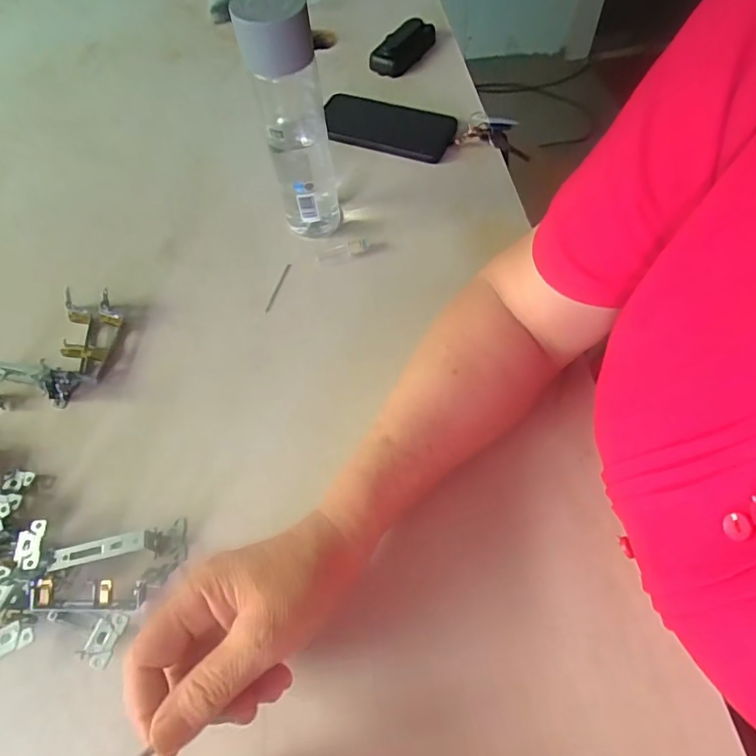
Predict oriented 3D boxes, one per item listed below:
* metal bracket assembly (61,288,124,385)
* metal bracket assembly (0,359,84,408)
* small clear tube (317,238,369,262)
[{"bbox_3d":[-0.262,-0.039,0.439,0.047,0.029,0.090,-10,59,-1],"label":"metal bracket assembly"},{"bbox_3d":[-0.306,0.002,0.423,0.091,0.027,0.031,7,60,9],"label":"metal bracket assembly"},{"bbox_3d":[-0.036,-0.129,0.491,0.052,0.013,0.017,-12,59,-3],"label":"small clear tube"}]

